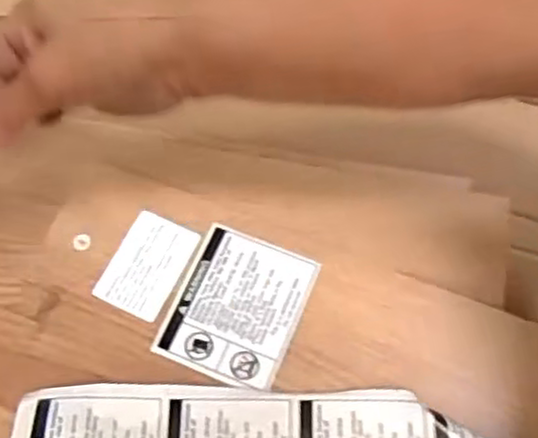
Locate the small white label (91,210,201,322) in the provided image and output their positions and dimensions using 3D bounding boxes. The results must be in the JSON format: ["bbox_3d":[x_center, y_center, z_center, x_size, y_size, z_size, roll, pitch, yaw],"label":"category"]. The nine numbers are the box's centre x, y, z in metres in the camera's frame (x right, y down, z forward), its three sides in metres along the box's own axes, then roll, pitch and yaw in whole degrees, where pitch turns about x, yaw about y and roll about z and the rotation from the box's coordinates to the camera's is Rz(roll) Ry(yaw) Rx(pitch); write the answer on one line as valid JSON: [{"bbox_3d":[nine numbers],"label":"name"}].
[{"bbox_3d":[-0.072,0.027,0.438,0.042,0.004,0.061,25,69,9],"label":"small white label"}]

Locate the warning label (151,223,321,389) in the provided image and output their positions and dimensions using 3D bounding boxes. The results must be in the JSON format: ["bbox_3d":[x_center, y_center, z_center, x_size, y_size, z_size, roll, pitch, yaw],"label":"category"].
[{"bbox_3d":[-0.018,0.049,0.428,0.072,0.004,0.084,21,64,11],"label":"warning label"}]

